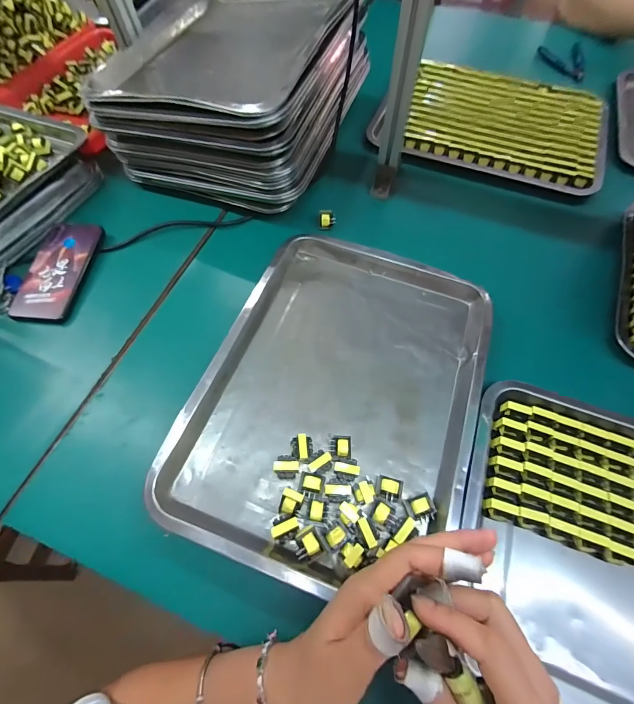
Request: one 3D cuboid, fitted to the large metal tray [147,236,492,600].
[{"bbox_3d":[0.030,0.032,0.369,0.277,0.030,0.372,18,65,9],"label":"large metal tray"}]

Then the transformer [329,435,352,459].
[{"bbox_3d":[0.024,0.098,0.342,0.023,0.021,0.021,4,64,2],"label":"transformer"}]

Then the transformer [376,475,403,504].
[{"bbox_3d":[0.069,0.133,0.322,0.025,0.018,0.022,15,64,7],"label":"transformer"}]

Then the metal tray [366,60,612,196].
[{"bbox_3d":[0.311,-0.416,0.594,0.366,0.035,0.269,22,66,11],"label":"metal tray"}]

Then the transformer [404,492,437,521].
[{"bbox_3d":[0.096,0.144,0.308,0.024,0.012,0.021,-17,65,-8],"label":"transformer"}]

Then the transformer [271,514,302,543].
[{"bbox_3d":[-0.028,0.157,0.300,0.024,0.023,0.022,-14,64,-7],"label":"transformer"}]

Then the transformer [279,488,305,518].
[{"bbox_3d":[-0.023,0.141,0.312,0.019,0.019,0.022,14,64,7],"label":"transformer"}]

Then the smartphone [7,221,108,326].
[{"bbox_3d":[-0.342,-0.110,0.441,0.073,0.011,0.151,9,68,3],"label":"smartphone"}]

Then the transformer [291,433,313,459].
[{"bbox_3d":[-0.015,0.098,0.342,0.021,0.022,0.024,0,64,0],"label":"transformer"}]

